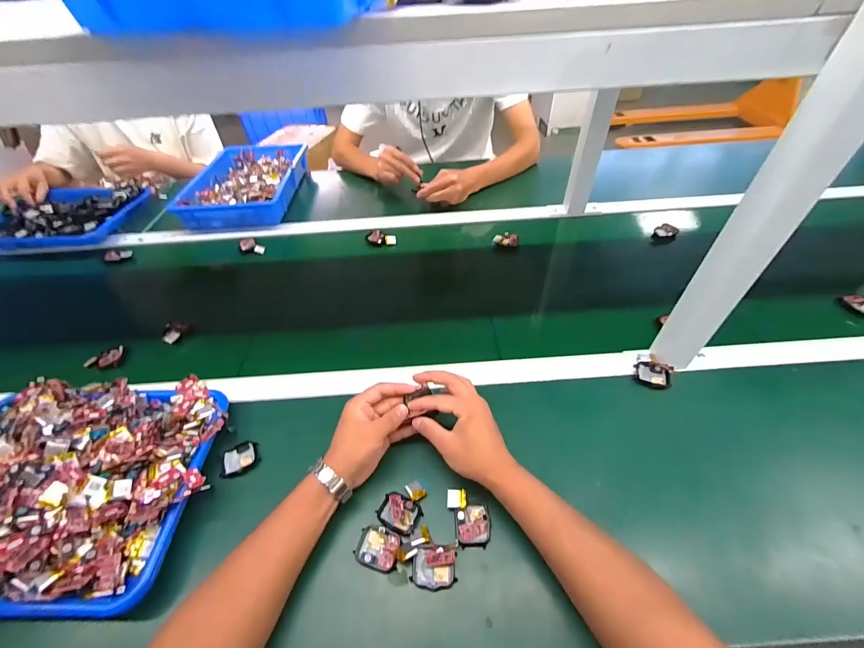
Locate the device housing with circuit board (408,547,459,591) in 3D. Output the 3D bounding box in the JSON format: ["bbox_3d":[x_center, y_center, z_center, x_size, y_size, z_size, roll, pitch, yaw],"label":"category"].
[{"bbox_3d":[0.002,0.254,0.383,0.045,0.016,0.036,-3,47,1],"label":"device housing with circuit board"}]

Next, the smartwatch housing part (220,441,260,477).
[{"bbox_3d":[-0.248,0.176,0.477,0.044,0.011,0.043,-14,48,-9],"label":"smartwatch housing part"}]

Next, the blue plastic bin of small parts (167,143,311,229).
[{"bbox_3d":[-0.479,-0.371,0.951,0.251,0.054,0.372,-1,48,3],"label":"blue plastic bin of small parts"}]

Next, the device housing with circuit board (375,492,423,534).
[{"bbox_3d":[-0.038,0.216,0.421,0.046,0.017,0.037,19,52,20],"label":"device housing with circuit board"}]

